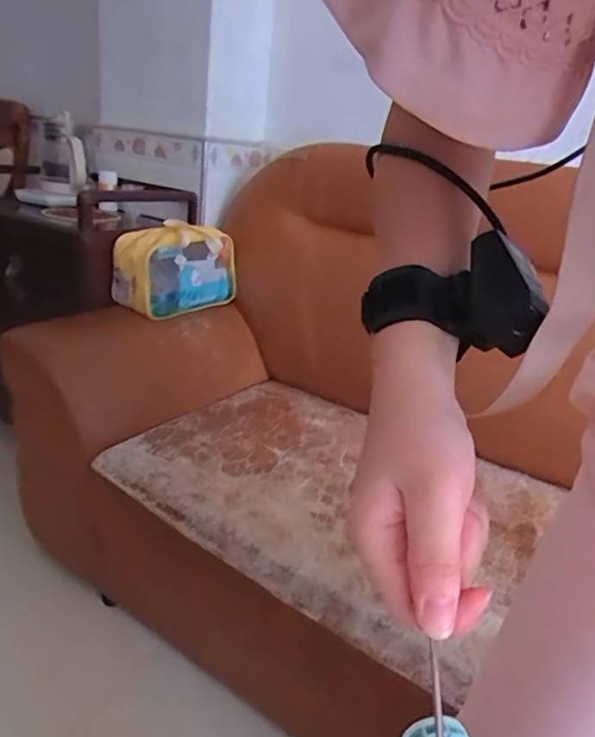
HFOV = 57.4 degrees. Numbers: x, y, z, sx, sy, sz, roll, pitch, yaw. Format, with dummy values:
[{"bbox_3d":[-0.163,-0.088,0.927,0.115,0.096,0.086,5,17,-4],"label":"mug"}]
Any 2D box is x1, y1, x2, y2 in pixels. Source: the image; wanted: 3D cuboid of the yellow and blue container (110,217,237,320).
[{"bbox_3d":[-0.284,-0.232,1.288,0.119,0.196,0.285,20,26,30],"label":"yellow and blue container"}]

